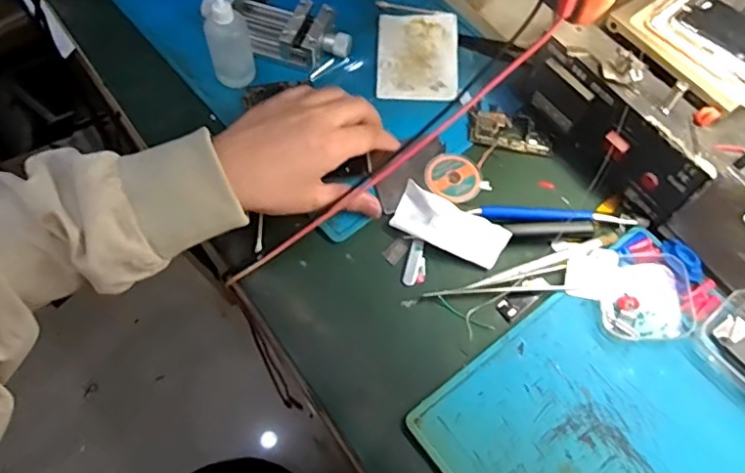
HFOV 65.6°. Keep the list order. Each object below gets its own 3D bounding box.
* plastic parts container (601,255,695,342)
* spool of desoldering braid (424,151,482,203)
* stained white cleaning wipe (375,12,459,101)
[{"bbox_3d":[0.203,0.043,0.427,0.062,0.018,0.064,-1,63,-2],"label":"plastic parts container"},{"bbox_3d":[0.065,-0.046,0.472,0.045,0.011,0.042,1,63,-1],"label":"spool of desoldering braid"},{"bbox_3d":[0.042,-0.170,0.539,0.074,0.010,0.102,3,63,0],"label":"stained white cleaning wipe"}]

